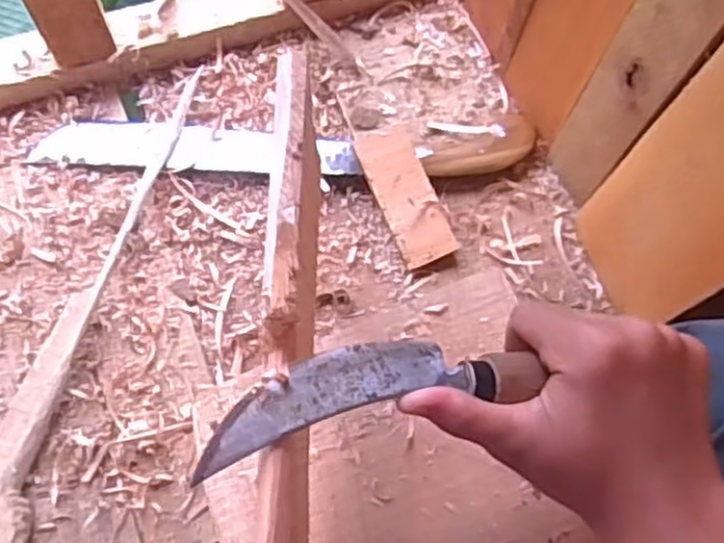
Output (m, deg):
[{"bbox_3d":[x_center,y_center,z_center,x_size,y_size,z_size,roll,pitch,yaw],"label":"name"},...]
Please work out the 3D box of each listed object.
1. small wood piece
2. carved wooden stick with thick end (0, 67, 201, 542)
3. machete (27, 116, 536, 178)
[{"bbox_3d":[0.038,-0.063,0.632,0.047,0.006,0.116,-24,88,0],"label":"small wood piece"},{"bbox_3d":[-0.227,0.028,0.604,0.053,0.020,0.427,14,71,3],"label":"carved wooden stick with thick end"},{"bbox_3d":[-0.066,-0.109,0.657,0.432,0.023,0.057,-1,71,-2],"label":"machete"}]

